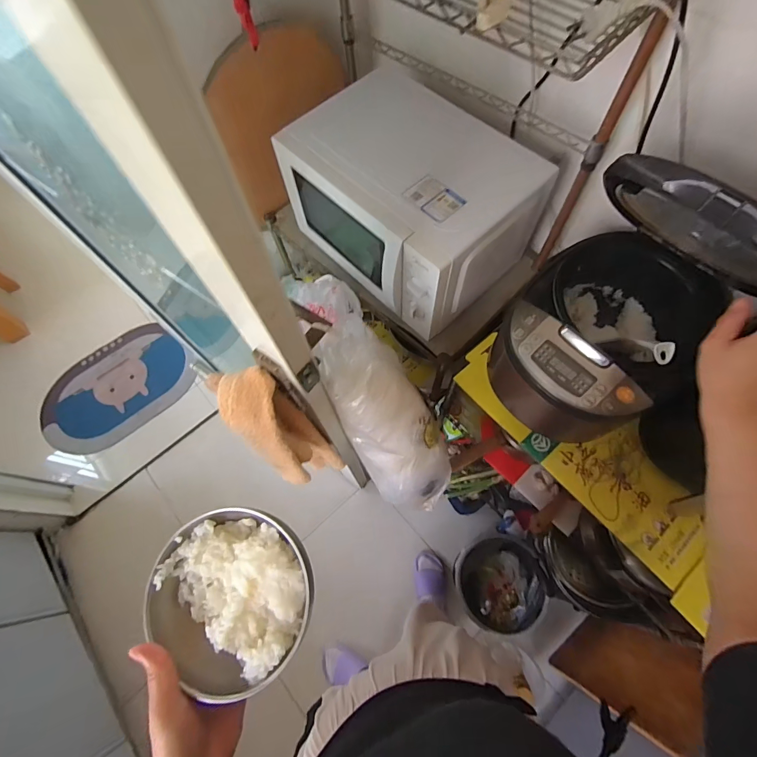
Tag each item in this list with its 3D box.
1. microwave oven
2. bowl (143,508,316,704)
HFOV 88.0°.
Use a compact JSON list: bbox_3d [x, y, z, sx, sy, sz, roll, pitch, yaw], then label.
[{"bbox_3d":[0.067,-0.354,0.802,0.343,0.255,0.429,-41,71,-13],"label":"microwave oven"},{"bbox_3d":[-0.129,0.197,0.357,0.142,0.061,0.141,-1,67,3],"label":"bowl"}]

